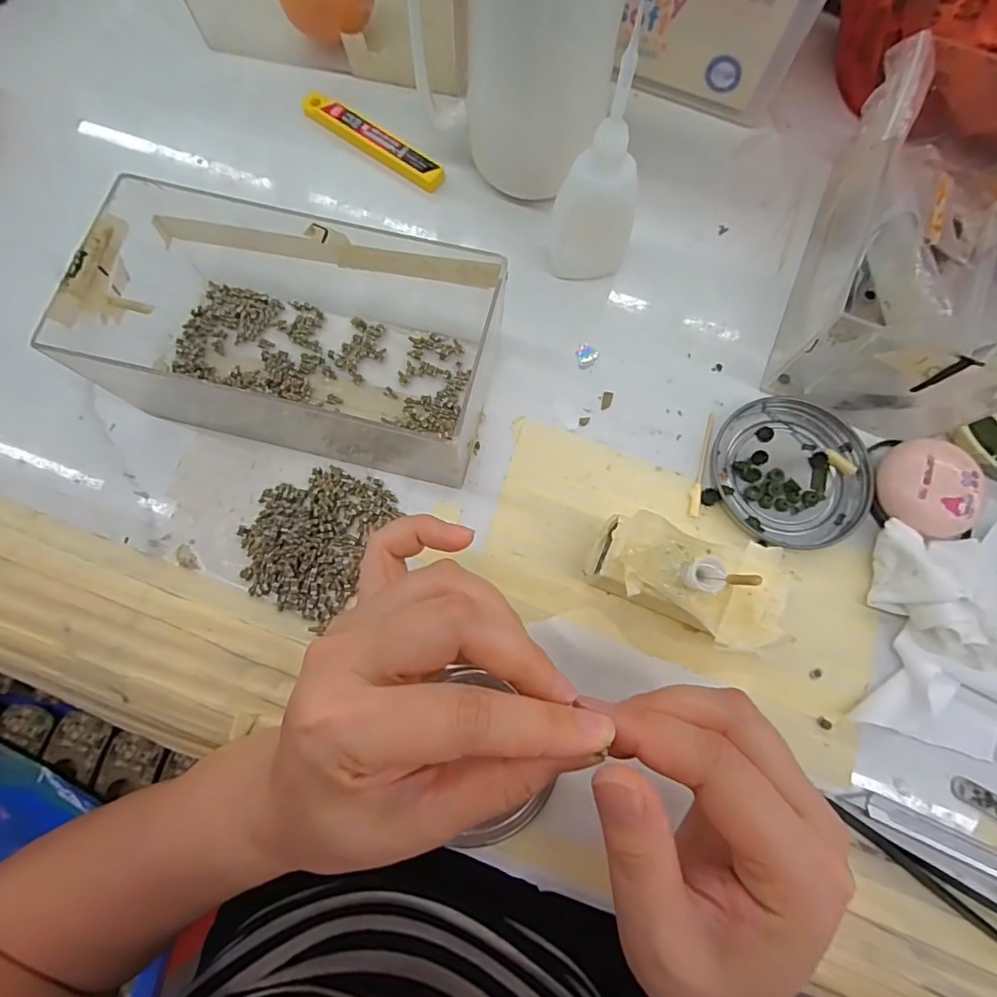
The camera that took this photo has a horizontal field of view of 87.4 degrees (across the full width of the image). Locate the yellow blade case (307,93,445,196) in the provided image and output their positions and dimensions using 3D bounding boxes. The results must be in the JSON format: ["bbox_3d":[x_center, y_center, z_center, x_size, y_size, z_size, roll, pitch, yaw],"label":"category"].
[{"bbox_3d":[-0.079,-0.220,0.321,0.102,0.011,0.019,35,77,8],"label":"yellow blade case"}]

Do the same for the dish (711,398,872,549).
[{"bbox_3d":[0.151,-0.014,0.270,0.076,0.008,0.076,0,75,-1],"label":"dish"}]

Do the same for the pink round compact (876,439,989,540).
[{"bbox_3d":[0.212,-0.004,0.259,0.043,0.022,0.048,0,75,-1],"label":"pink round compact"}]

